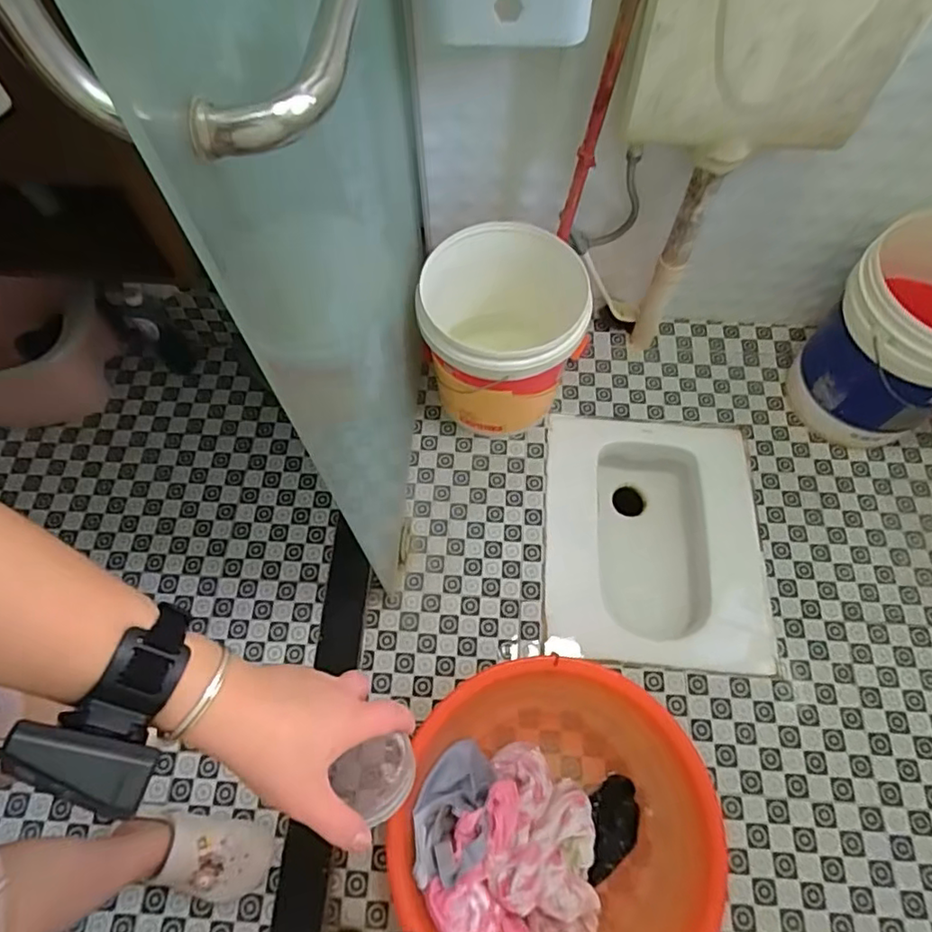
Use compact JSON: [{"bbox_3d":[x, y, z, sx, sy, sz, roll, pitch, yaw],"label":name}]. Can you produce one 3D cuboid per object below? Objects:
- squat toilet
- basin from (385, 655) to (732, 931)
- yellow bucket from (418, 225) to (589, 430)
[{"bbox_3d":[0.378,0.180,1.279,0.398,0.216,0.502,2,65,2],"label":"squat toilet"},{"bbox_3d":[0.137,0.549,0.914,0.480,0.146,0.467,-16,66,-8],"label":"basin"},{"bbox_3d":[0.061,-0.242,1.157,0.291,0.295,0.286,0,65,0],"label":"yellow bucket"}]

